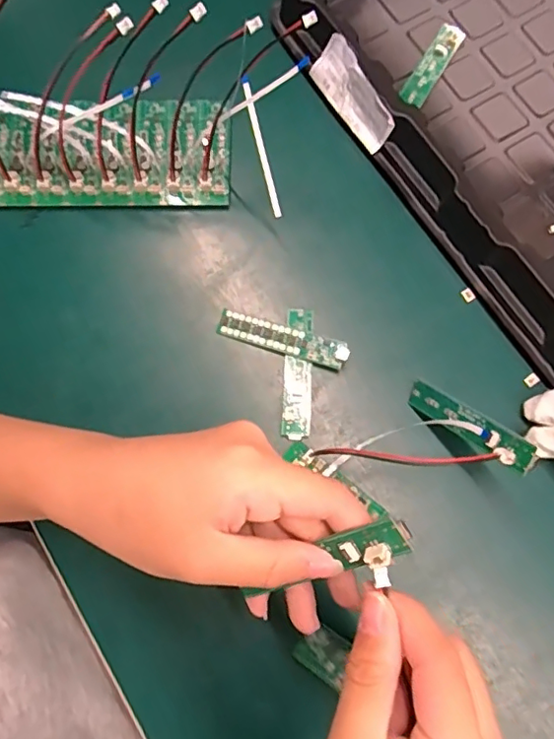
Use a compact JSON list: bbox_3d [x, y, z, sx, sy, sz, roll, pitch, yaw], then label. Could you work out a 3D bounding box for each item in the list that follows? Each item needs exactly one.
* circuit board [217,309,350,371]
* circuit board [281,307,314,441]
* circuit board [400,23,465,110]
[{"bbox_3d":[0.003,-0.019,0.352,0.085,0.011,0.018,19,76,5],"label":"circuit board"},{"bbox_3d":[0.013,0.002,0.348,0.018,0.009,0.084,3,75,0],"label":"circuit board"},{"bbox_3d":[0.110,-0.217,0.392,0.018,0.004,0.076,34,77,-9],"label":"circuit board"}]

